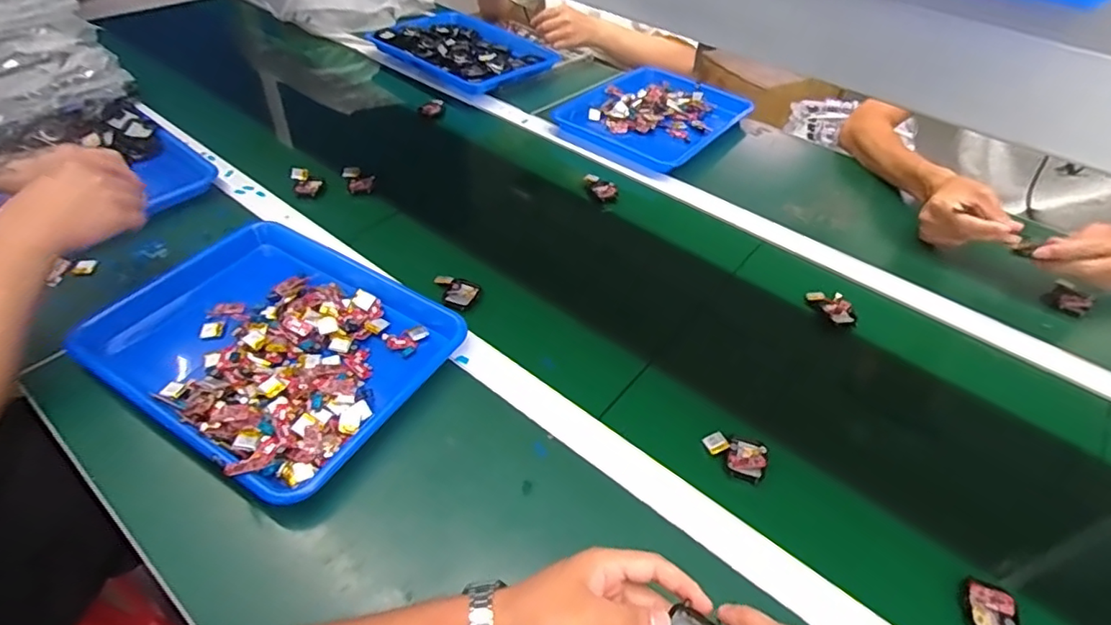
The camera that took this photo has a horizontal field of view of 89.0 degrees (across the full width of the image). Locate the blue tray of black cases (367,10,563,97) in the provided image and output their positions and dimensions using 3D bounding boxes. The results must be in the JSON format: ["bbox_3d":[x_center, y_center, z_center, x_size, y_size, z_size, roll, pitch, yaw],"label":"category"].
[{"bbox_3d":[-0.179,-0.541,1.161,0.329,0.046,0.268,32,52,25],"label":"blue tray of black cases"}]

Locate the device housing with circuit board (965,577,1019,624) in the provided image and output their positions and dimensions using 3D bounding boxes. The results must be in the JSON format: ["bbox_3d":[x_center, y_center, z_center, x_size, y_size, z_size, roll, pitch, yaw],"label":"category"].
[{"bbox_3d":[0.350,0.239,0.451,0.034,0.008,0.046,15,46,11],"label":"device housing with circuit board"}]

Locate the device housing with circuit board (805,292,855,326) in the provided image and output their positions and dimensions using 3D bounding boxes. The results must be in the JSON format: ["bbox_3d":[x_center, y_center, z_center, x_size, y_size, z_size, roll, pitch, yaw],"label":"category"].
[{"bbox_3d":[0.339,-0.010,0.693,0.031,0.018,0.061,-18,49,-20],"label":"device housing with circuit board"}]

